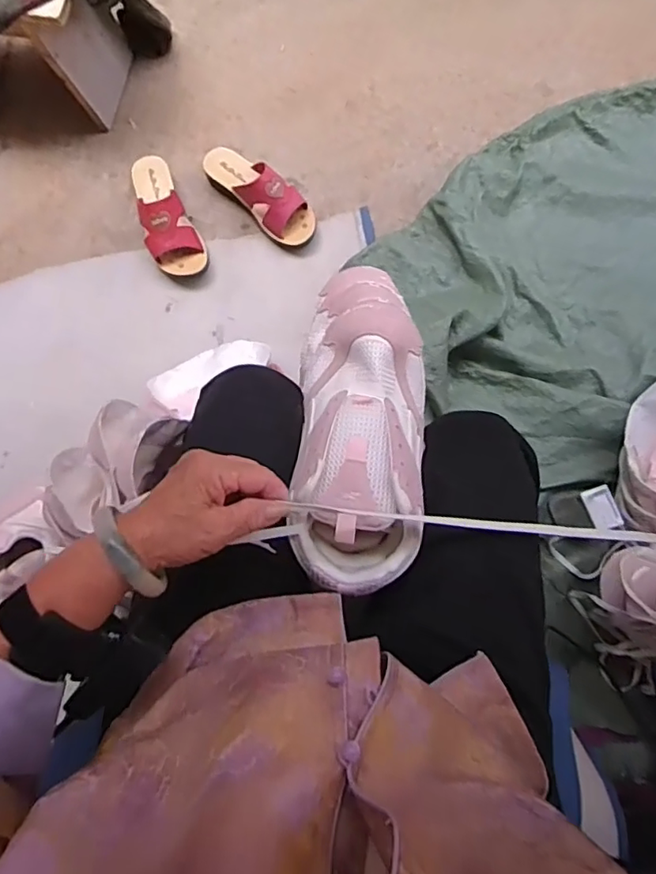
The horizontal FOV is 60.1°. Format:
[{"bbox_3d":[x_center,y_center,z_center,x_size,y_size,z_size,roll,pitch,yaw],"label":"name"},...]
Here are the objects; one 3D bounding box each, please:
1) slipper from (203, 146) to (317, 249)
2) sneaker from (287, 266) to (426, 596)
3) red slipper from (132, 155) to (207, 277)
[{"bbox_3d":[-0.115,-0.412,0.952,0.224,0.080,0.078,41,81,7],"label":"slipper"},{"bbox_3d":[0.033,-0.020,0.518,0.112,0.087,0.307,3,71,0],"label":"sneaker"},{"bbox_3d":[-0.276,-0.372,0.944,0.085,0.074,0.220,-23,79,-5],"label":"red slipper"}]

